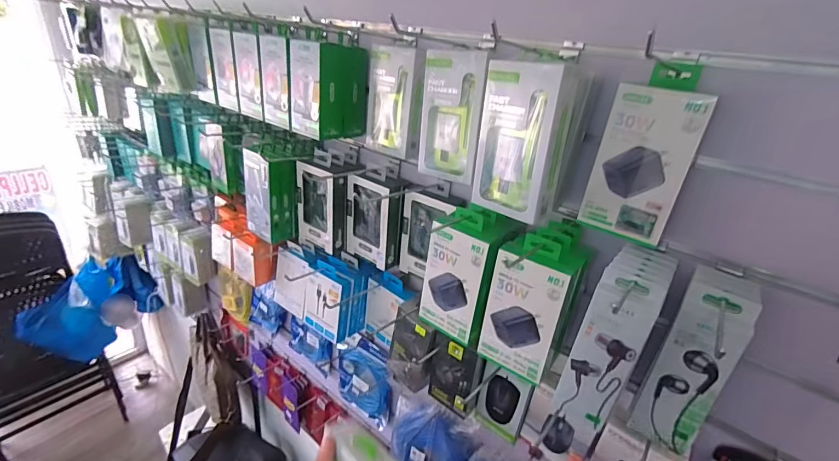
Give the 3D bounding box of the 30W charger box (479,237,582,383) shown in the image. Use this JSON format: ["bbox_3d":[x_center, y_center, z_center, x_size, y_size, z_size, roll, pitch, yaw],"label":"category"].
[{"bbox_3d":[0.134,0.101,0.506,0.096,0.178,0.036,19,28,24],"label":"30W charger box"}]

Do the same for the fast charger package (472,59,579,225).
[{"bbox_3d":[0.113,-0.099,0.441,0.036,0.161,0.096,-15,33,-37],"label":"fast charger package"}]

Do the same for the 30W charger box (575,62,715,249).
[{"bbox_3d":[0.245,-0.079,0.435,0.090,0.174,0.042,19,28,25],"label":"30W charger box"}]

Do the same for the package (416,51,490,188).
[{"bbox_3d":[0.040,-0.148,0.524,0.021,0.161,0.090,-18,35,-41],"label":"package"}]

